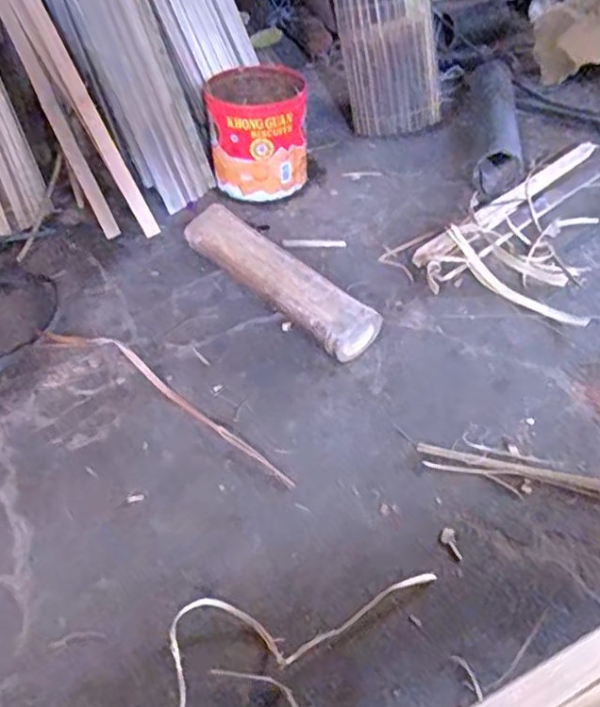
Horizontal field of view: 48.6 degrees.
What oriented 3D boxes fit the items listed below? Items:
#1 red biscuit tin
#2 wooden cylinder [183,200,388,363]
[{"bbox_3d":[-0.065,-0.334,1.025,0.142,0.147,0.176,-7,45,-4],"label":"red biscuit tin"},{"bbox_3d":[-0.033,-0.096,0.853,0.071,0.059,0.312,-32,52,-26],"label":"wooden cylinder"}]

